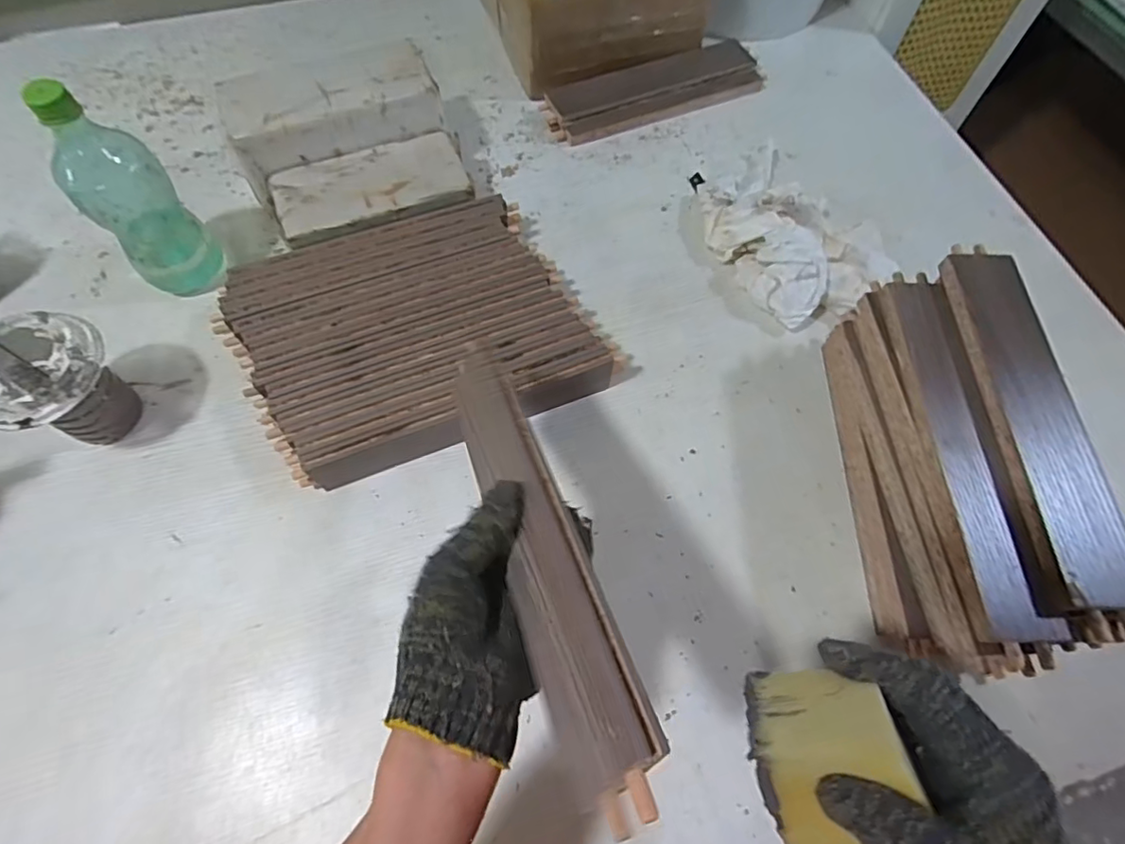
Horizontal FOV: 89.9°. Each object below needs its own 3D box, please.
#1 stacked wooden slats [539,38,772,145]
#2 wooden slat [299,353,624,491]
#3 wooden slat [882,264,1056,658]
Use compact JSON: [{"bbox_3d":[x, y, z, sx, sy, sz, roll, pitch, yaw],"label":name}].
[{"bbox_3d":[0.121,-0.436,0.745,0.300,0.034,0.072,-22,67,-11],"label":"stacked wooden slats"},{"bbox_3d":[-0.087,-0.001,0.525,0.302,0.049,0.015,-20,67,-11],"label":"wooden slat"},{"bbox_3d":[0.296,0.016,0.427,0.041,0.023,0.299,0,65,-2],"label":"wooden slat"}]

